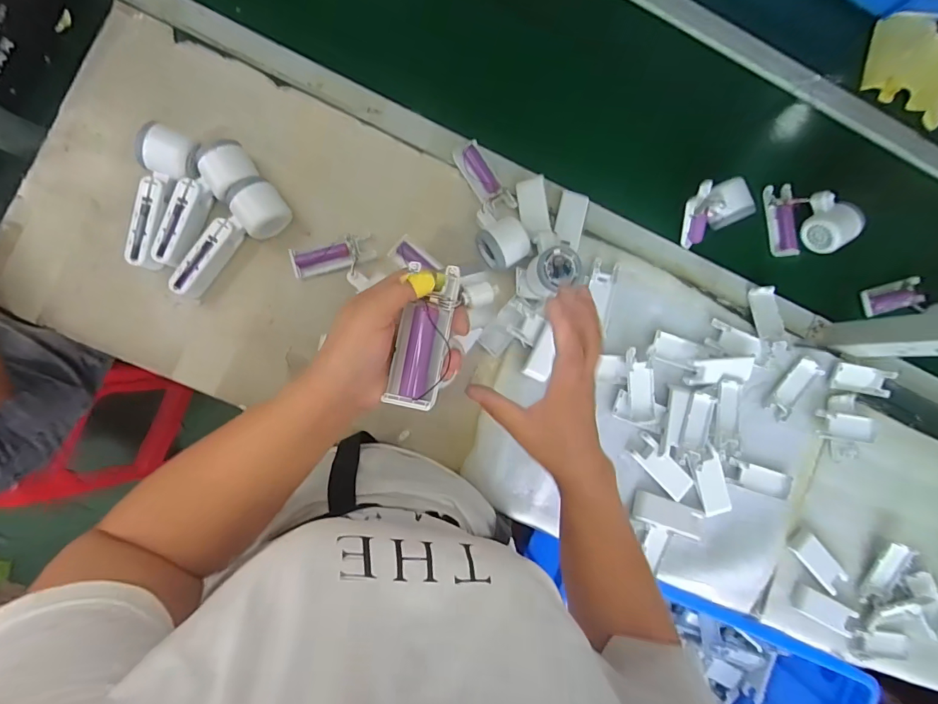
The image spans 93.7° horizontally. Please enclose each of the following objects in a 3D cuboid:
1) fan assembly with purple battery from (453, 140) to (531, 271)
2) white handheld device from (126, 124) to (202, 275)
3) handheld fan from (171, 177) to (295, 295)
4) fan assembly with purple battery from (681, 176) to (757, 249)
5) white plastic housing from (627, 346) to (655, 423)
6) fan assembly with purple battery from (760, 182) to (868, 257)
[{"bbox_3d":[0.032,-0.198,0.585,0.064,0.043,0.173,-13,91,-7],"label":"fan assembly with purple battery"},{"bbox_3d":[-0.361,-0.179,0.526,0.055,0.054,0.161,10,86,-7],"label":"white handheld device"},{"bbox_3d":[-0.291,-0.134,0.539,0.058,0.048,0.165,38,85,-5],"label":"handheld fan"},{"bbox_3d":[0.335,-0.199,0.602,0.095,0.092,0.052,-22,53,19],"label":"fan assembly with purple battery"},{"bbox_3d":[0.241,0.045,0.611,0.042,0.024,0.102,-4,89,-7],"label":"white plastic housing"},{"bbox_3d":[0.505,-0.199,0.647,0.105,0.048,0.108,-8,90,-7],"label":"fan assembly with purple battery"}]

